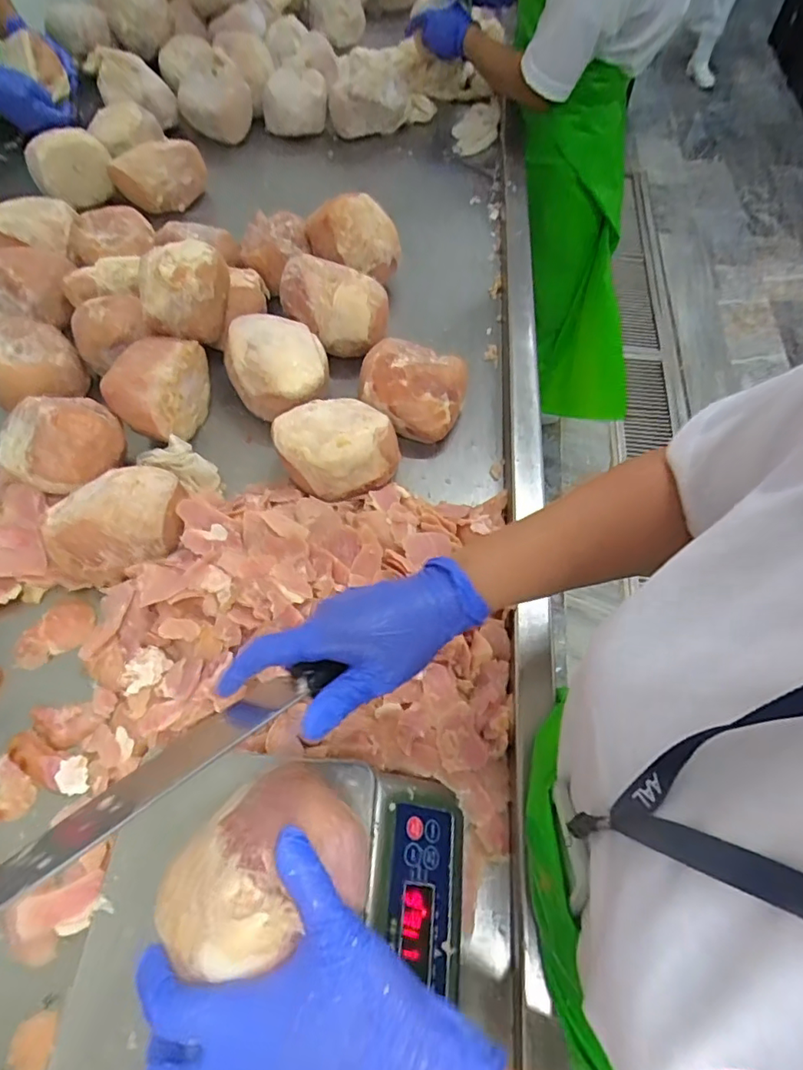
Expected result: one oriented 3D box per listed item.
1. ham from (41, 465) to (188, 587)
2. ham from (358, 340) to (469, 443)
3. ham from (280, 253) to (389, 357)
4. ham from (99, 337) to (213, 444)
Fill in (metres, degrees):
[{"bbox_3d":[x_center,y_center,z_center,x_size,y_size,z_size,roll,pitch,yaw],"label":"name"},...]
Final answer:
[{"bbox_3d":[-0.314,-0.021,0.611,0.148,0.077,0.120,-25,63,-13],"label":"ham"},{"bbox_3d":[0.016,-0.190,0.708,0.131,0.071,0.116,8,60,5],"label":"ham"},{"bbox_3d":[-0.089,-0.321,0.775,0.152,0.088,0.090,12,61,7],"label":"ham"},{"bbox_3d":[-0.307,-0.190,0.707,0.086,0.083,0.136,12,61,7],"label":"ham"}]

